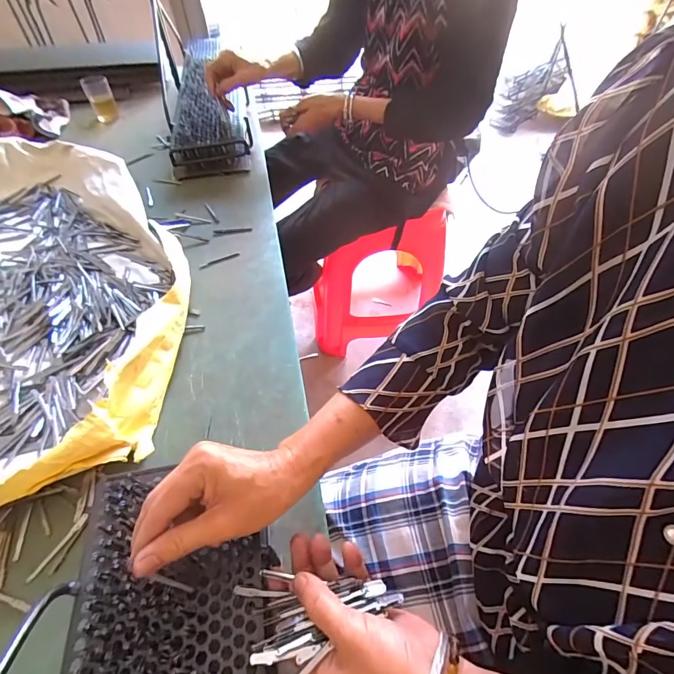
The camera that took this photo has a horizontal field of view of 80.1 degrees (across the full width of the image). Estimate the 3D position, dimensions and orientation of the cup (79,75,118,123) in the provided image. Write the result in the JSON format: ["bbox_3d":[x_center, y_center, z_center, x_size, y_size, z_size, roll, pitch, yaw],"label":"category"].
[{"bbox_3d":[-0.574,-0.586,0.973,0.056,0.092,0.048,-20,52,-13],"label":"cup"}]

